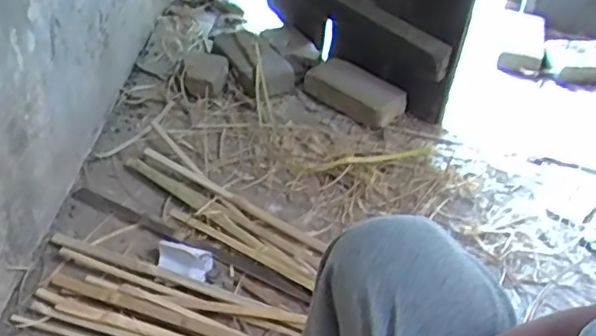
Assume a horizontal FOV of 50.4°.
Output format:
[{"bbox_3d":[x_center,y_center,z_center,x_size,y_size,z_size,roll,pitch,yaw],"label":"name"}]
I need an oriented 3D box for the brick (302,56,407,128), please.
[{"bbox_3d":[0.116,-0.163,1.328,0.214,0.083,0.076,34,49,28],"label":"brick"}]

